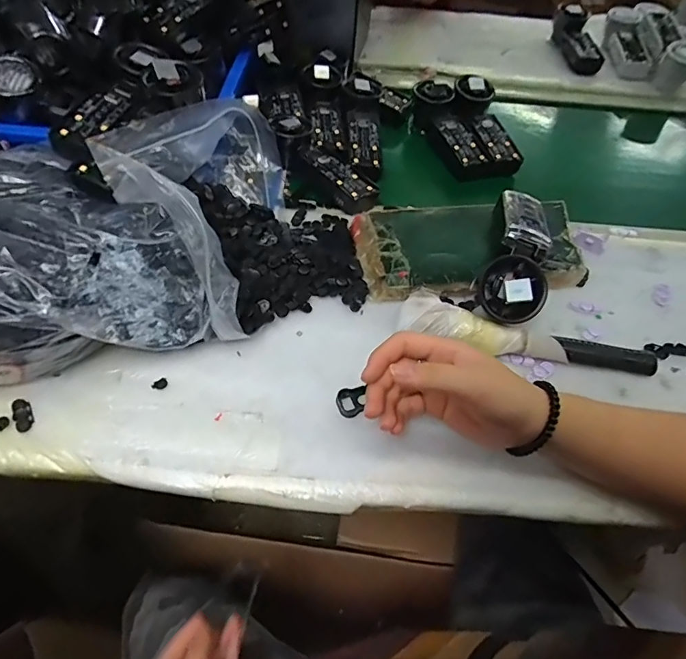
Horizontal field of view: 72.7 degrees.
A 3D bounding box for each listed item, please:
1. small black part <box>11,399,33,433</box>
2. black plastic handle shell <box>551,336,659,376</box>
[{"bbox_3d":[-0.246,0.066,0.357,0.013,0.004,0.029,-25,57,-20],"label":"small black part"},{"bbox_3d":[0.230,0.022,0.406,0.087,0.014,0.021,7,52,3],"label":"black plastic handle shell"}]

